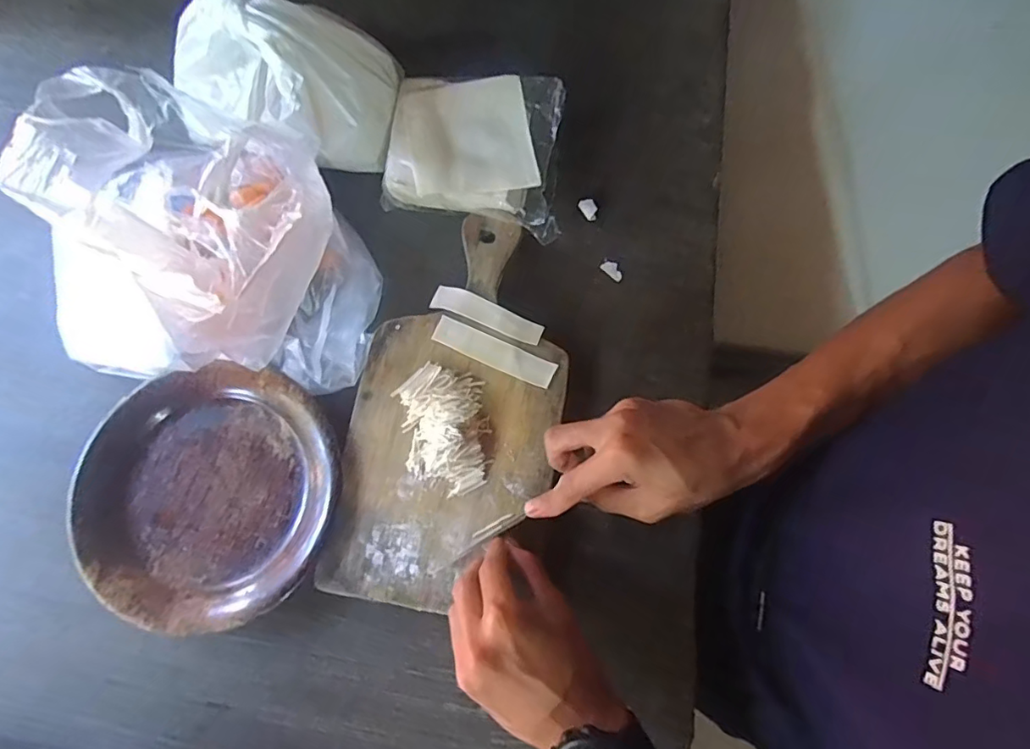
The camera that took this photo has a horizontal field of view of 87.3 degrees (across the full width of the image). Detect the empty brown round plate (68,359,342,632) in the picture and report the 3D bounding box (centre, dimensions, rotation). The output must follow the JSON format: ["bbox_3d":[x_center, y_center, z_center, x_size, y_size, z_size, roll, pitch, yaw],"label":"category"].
[{"bbox_3d":[-0.225,0.087,0.407,0.180,0.030,0.182,0,77,0],"label":"empty brown round plate"}]

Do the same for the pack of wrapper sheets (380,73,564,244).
[{"bbox_3d":[-0.032,-0.189,0.455,0.140,0.036,0.124,9,81,-2],"label":"pack of wrapper sheets"}]

